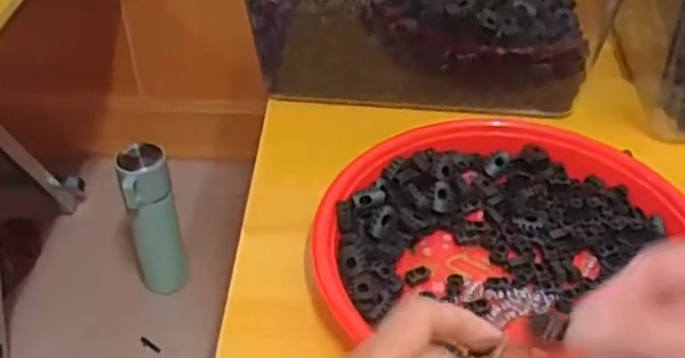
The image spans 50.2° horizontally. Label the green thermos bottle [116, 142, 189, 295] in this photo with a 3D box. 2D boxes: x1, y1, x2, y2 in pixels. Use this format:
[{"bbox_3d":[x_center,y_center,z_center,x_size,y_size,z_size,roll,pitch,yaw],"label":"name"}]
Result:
[{"bbox_3d":[-0.262,0.063,1.022,0.068,0.234,0.075,-14,44,-15],"label":"green thermos bottle"}]

